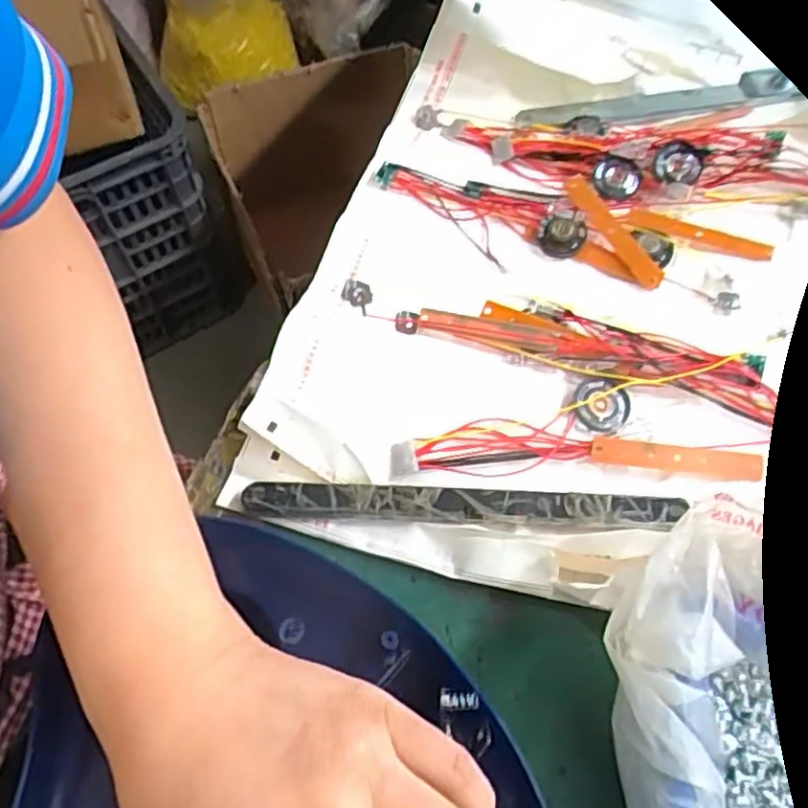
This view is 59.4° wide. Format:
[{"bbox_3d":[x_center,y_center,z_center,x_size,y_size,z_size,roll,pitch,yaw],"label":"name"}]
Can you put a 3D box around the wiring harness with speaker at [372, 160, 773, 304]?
[{"bbox_3d":[0.090,-0.103,0.403,0.213,0.016,0.058,19,63,11],"label":"wiring harness with speaker"}]

